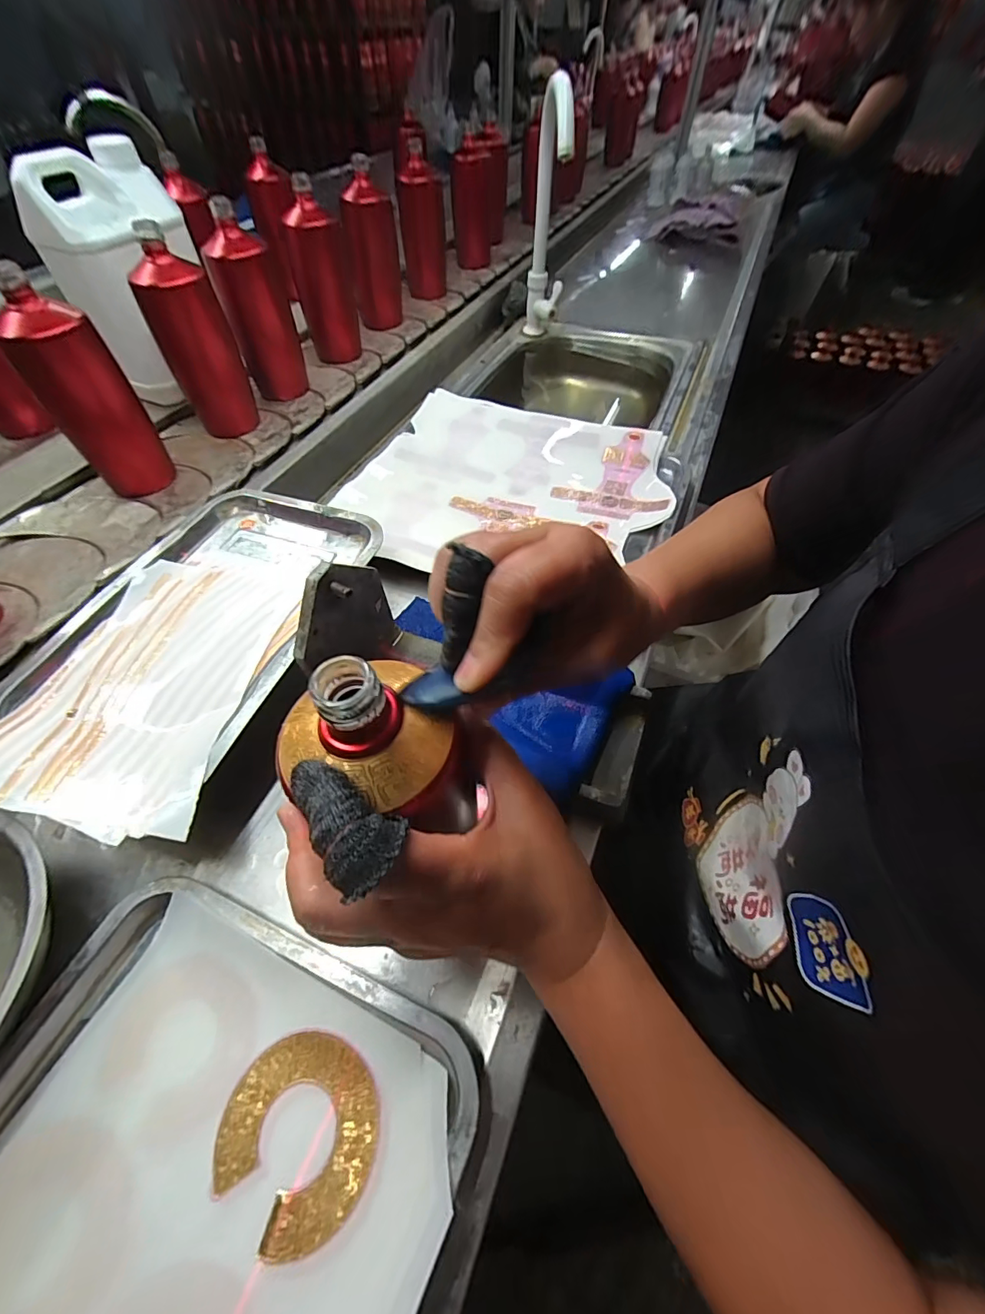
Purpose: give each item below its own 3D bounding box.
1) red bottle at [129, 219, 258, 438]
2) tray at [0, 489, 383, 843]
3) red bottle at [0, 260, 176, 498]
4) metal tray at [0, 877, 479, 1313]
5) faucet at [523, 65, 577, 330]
[{"bbox_3d":[-0.358,-0.383,0.565,0.085,0.187,0.074,-30,62,-20],"label":"red bottle"},{"bbox_3d":[-0.251,-0.021,0.401,0.213,0.052,0.318,17,57,9],"label":"tray"},{"bbox_3d":[-0.421,-0.274,0.492,0.061,0.182,0.071,13,56,7],"label":"red bottle"},{"bbox_3d":[-0.180,0.311,0.198,0.253,0.039,0.351,20,57,11],"label":"metal tray"},{"bbox_3d":[0.089,-0.664,0.709,0.053,0.272,0.197,5,56,1],"label":"faucet"}]

